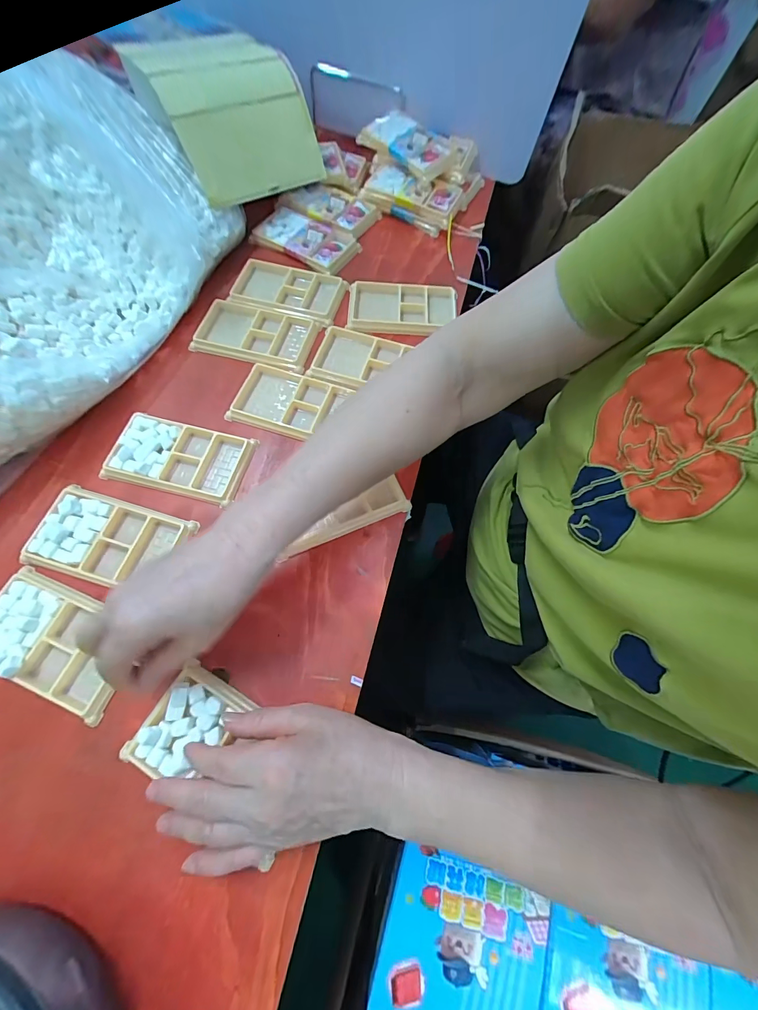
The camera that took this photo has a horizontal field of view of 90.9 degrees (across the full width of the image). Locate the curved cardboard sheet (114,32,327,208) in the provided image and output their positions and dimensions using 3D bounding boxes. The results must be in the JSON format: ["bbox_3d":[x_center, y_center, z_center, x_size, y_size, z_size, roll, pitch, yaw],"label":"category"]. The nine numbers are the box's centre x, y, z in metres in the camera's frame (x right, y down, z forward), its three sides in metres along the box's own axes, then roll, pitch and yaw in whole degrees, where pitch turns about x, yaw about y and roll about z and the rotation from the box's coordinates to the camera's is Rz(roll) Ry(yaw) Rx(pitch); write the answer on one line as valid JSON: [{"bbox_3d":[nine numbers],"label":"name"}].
[{"bbox_3d":[-0.181,-0.484,0.477,0.184,0.134,0.103,14,68,5],"label":"curved cardboard sheet"}]

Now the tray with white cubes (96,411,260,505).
[{"bbox_3d":[-0.201,-0.049,0.376,0.130,0.011,0.073,13,68,3],"label":"tray with white cubes"}]

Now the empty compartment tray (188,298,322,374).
[{"bbox_3d":[-0.155,-0.203,0.446,0.151,0.017,0.078,15,68,4],"label":"empty compartment tray"}]

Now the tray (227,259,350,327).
[{"bbox_3d":[-0.117,-0.272,0.471,0.140,0.013,0.083,11,68,3],"label":"tray"}]

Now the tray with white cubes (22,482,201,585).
[{"bbox_3d":[-0.247,0.032,0.342,0.131,0.013,0.075,14,68,4],"label":"tray with white cubes"}]

